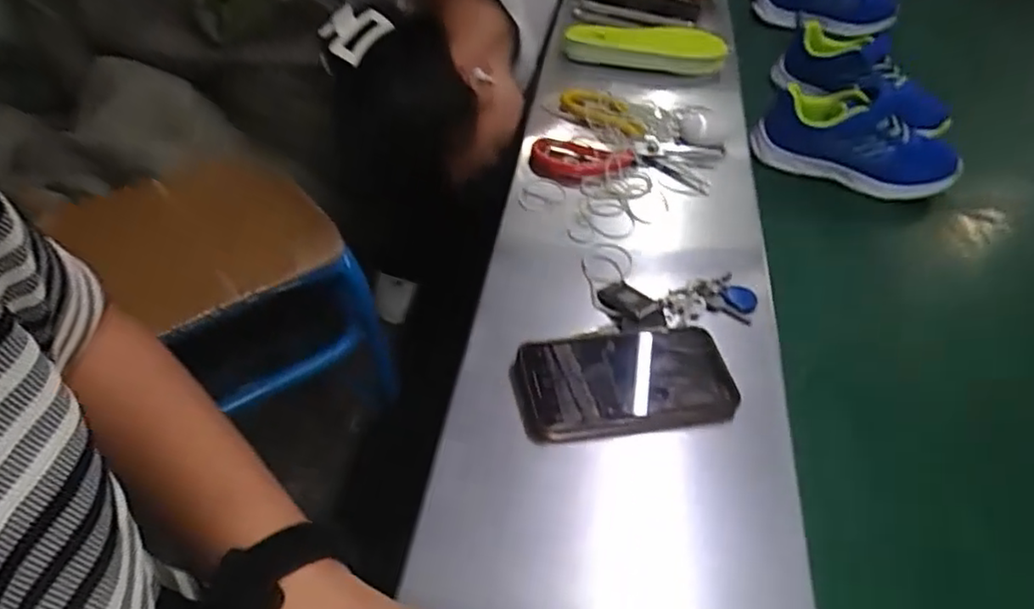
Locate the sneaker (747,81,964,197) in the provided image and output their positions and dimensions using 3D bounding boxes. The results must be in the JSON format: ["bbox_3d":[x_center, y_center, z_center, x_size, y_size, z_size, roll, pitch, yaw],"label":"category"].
[{"bbox_3d":[0.372,-0.183,0.720,0.205,0.087,0.069,20,48,12],"label":"sneaker"}]

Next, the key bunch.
[{"bbox_3d":[0.135,-0.001,0.538,0.128,0.015,0.059,-7,48,-13],"label":"key bunch"}]

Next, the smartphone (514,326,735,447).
[{"bbox_3d":[0.078,0.055,0.476,0.156,0.014,0.080,-6,48,-12],"label":"smartphone"}]

